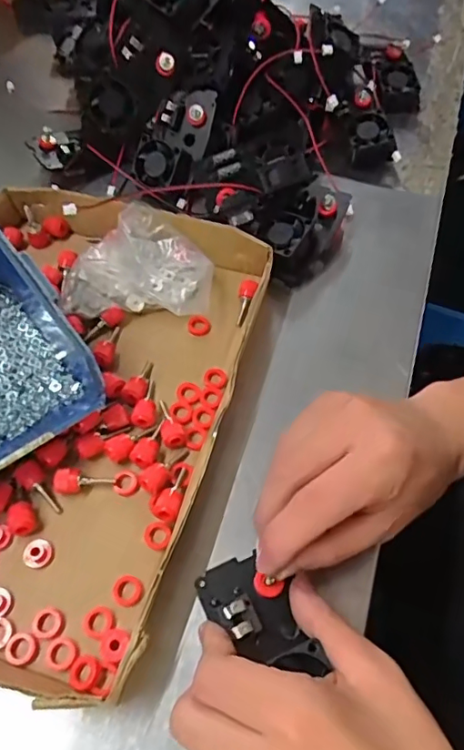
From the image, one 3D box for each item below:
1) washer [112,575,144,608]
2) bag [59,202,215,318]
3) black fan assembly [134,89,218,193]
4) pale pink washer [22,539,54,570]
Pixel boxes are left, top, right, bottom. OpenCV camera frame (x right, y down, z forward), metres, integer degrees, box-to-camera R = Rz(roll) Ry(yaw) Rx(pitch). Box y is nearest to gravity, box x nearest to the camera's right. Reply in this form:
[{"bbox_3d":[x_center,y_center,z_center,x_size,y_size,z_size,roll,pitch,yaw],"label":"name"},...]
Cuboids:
[{"bbox_3d":[-0.057,0.120,0.290,0.016,0.006,0.016,18,60,9],"label":"washer"},{"bbox_3d":[-0.069,-0.082,0.393,0.106,0.034,0.083,8,59,3],"label":"bag"},{"bbox_3d":[-0.046,-0.201,0.454,0.053,0.035,0.094,33,93,4],"label":"black fan assembly"},{"bbox_3d":[-0.110,0.102,0.298,0.016,0.007,0.016,22,60,12],"label":"pale pink washer"}]

